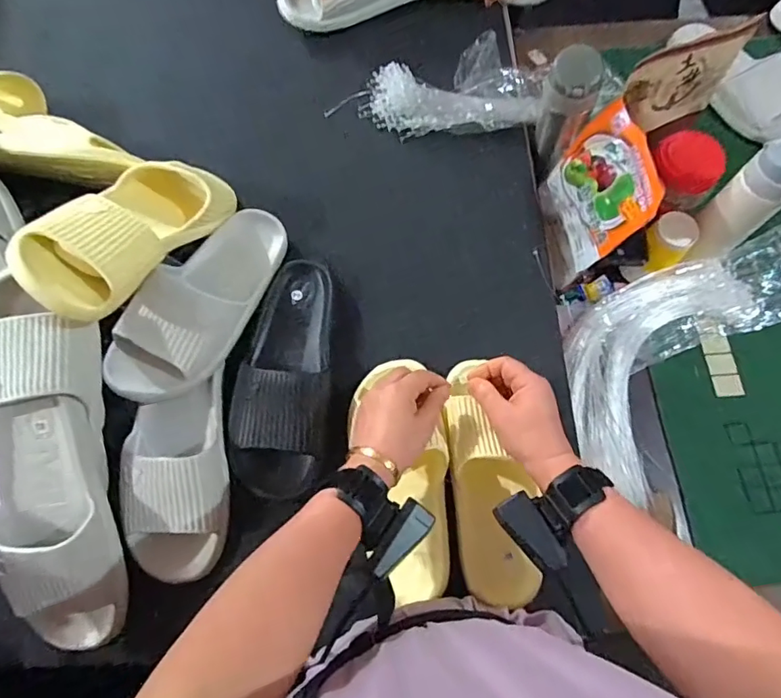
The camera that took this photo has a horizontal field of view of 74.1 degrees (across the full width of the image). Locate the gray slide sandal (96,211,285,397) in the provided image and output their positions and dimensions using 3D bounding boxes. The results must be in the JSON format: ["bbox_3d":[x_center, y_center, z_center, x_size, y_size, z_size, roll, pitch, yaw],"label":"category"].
[{"bbox_3d":[-0.209,-0.060,0.582,0.105,0.078,0.266,26,72,8],"label":"gray slide sandal"}]

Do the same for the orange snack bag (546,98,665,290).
[{"bbox_3d":[0.261,-0.202,0.677,0.029,0.197,0.166,-5,71,-23],"label":"orange snack bag"}]

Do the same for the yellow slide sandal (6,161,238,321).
[{"bbox_3d":[-0.260,-0.133,0.546,0.085,0.083,0.285,24,42,8],"label":"yellow slide sandal"}]

